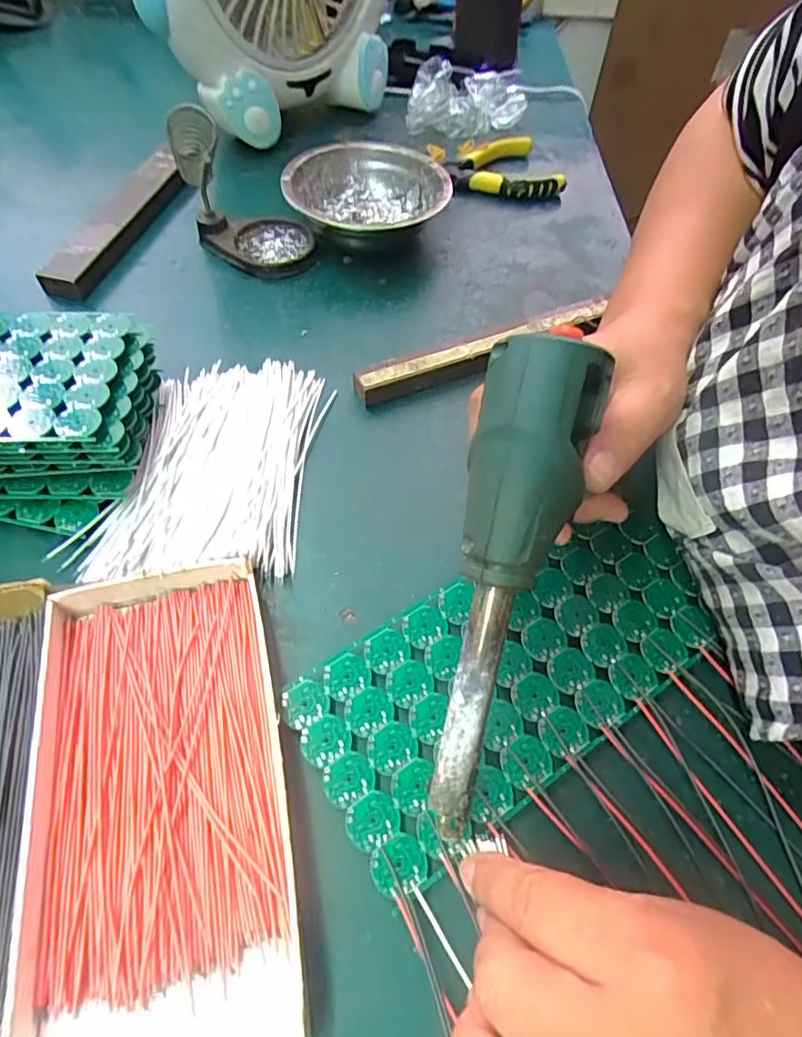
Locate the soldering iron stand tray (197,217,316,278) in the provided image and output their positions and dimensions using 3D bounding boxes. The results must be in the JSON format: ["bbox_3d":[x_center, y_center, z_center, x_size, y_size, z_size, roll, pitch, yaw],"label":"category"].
[{"bbox_3d":[-0.107,-0.203,0.421,0.081,0.020,0.054,-12,66,-12],"label":"soldering iron stand tray"}]

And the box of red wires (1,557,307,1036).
[{"bbox_3d":[-0.098,0.108,0.222,0.098,0.022,0.189,-10,66,-11],"label":"box of red wires"}]

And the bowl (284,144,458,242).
[{"bbox_3d":[-0.025,-0.244,0.432,0.115,0.045,0.115,3,64,-5],"label":"bowl"}]

